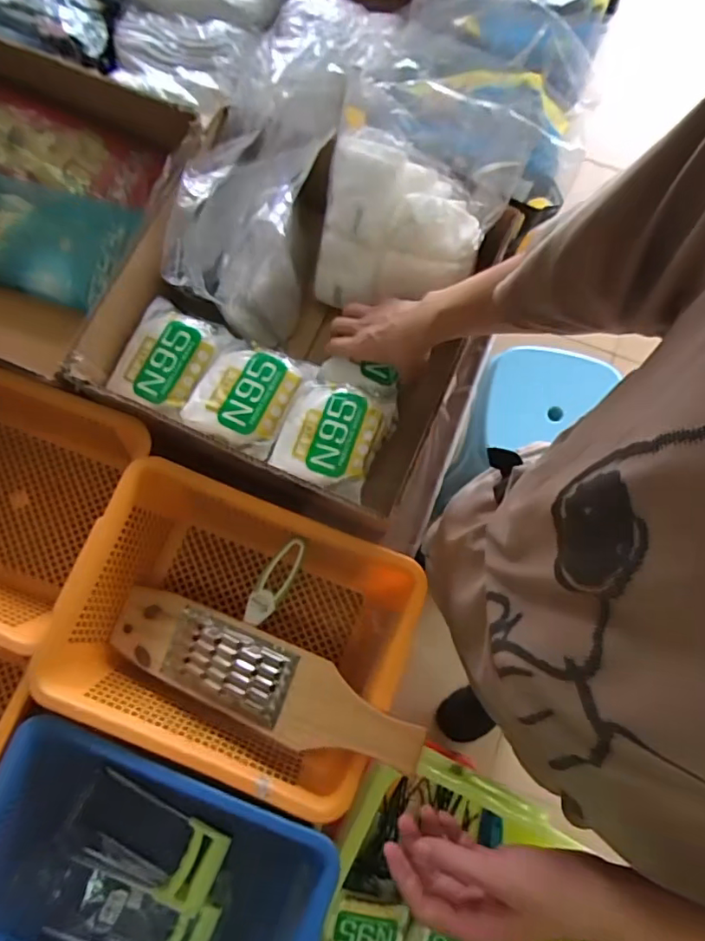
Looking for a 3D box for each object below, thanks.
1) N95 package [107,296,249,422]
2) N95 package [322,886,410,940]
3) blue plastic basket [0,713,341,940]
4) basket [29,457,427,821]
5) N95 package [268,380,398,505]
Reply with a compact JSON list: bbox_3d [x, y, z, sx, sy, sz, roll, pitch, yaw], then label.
[{"bbox_3d":[-0.231,-0.141,0.692,0.129,0.031,0.135,27,79,4],"label":"N95 package"},{"bbox_3d":[0.020,0.774,0.904,0.136,0.035,0.117,17,79,3],"label":"N95 package"},{"bbox_3d":[-0.231,0.458,0.601,0.378,0.131,0.296,23,79,4],"label":"blue plastic basket"},{"bbox_3d":[-0.134,0.181,0.660,0.370,0.148,0.276,21,79,3],"label":"basket"},{"bbox_3d":[-0.023,-0.046,0.677,0.122,0.036,0.134,21,79,3],"label":"N95 package"}]

